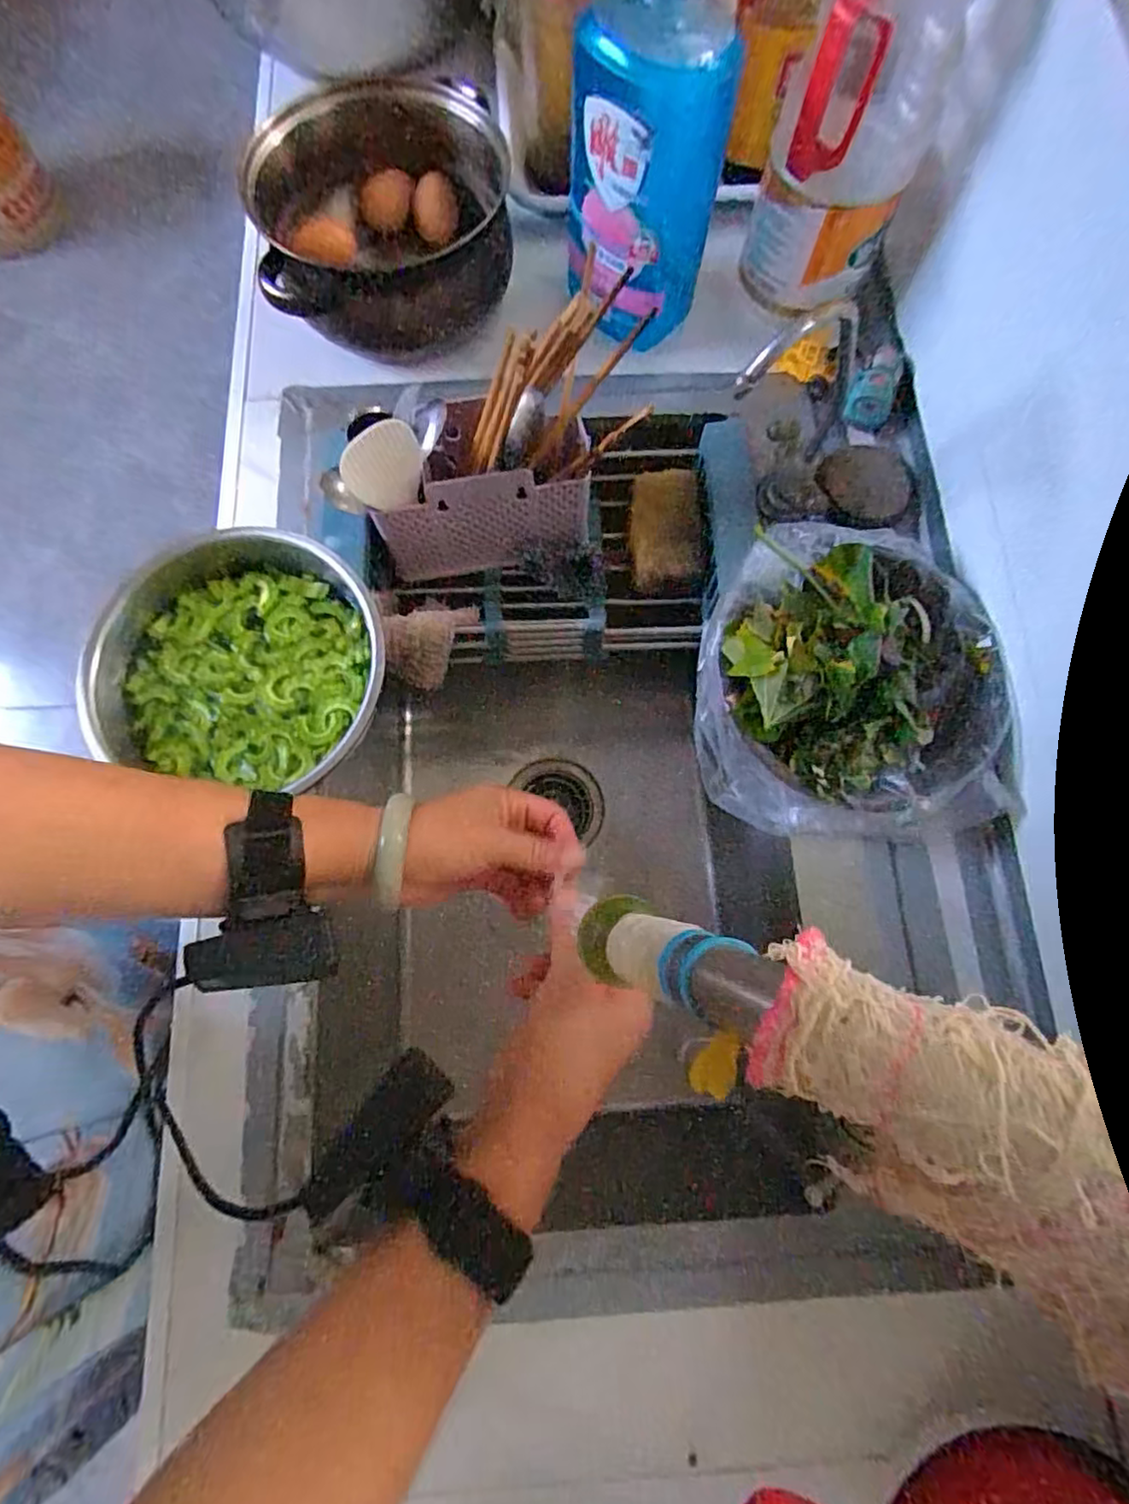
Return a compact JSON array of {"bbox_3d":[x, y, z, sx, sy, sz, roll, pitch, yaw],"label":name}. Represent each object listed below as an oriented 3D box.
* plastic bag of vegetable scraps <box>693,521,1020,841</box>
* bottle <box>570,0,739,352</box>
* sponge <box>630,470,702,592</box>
[{"bbox_3d":[0.211,-0.054,0.501,0.208,0.129,0.195,6,76,1],"label":"plastic bag of vegetable scraps"},{"bbox_3d":[0.058,-0.455,0.464,0.104,0.271,0.103,0,76,-1],"label":"bottle"},{"bbox_3d":[0.094,-0.211,0.614,0.061,0.043,0.100,-1,76,-1],"label":"sponge"}]

